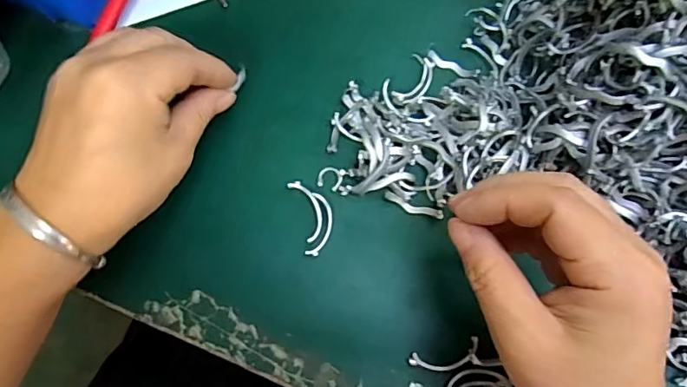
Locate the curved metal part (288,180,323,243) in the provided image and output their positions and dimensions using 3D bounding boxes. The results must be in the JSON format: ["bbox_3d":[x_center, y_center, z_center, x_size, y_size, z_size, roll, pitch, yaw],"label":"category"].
[{"bbox_3d":[-0.019,0.009,0.279,0.012,0.004,0.035,-19,78,-5],"label":"curved metal part"}]

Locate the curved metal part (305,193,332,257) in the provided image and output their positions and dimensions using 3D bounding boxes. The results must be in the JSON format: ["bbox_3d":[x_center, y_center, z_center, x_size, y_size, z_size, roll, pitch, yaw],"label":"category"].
[{"bbox_3d":[-0.013,0.017,0.276,0.012,0.004,0.034,7,77,1],"label":"curved metal part"}]

